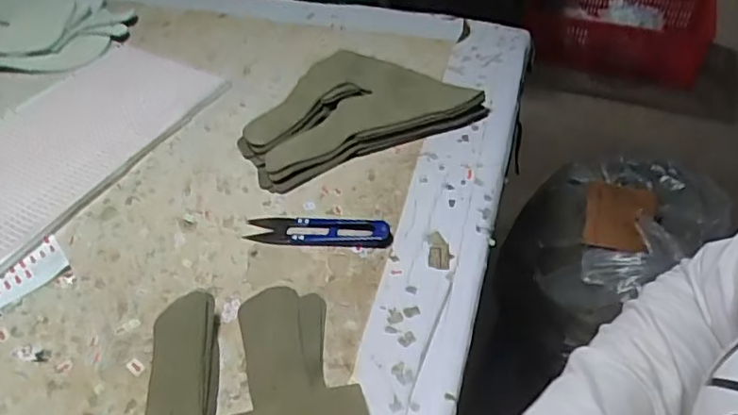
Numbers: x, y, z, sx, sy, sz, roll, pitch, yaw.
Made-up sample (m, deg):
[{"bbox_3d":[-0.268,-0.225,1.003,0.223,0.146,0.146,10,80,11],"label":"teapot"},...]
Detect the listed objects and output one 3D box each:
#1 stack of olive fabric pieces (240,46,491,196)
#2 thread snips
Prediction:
[{"bbox_3d":[-0.016,-0.087,0.505,0.191,0.024,0.124,-20,48,-17],"label":"stack of olive fabric pieces"},{"bbox_3d":[-0.036,0.016,0.417,0.101,0.010,0.024,4,46,6],"label":"thread snips"}]

